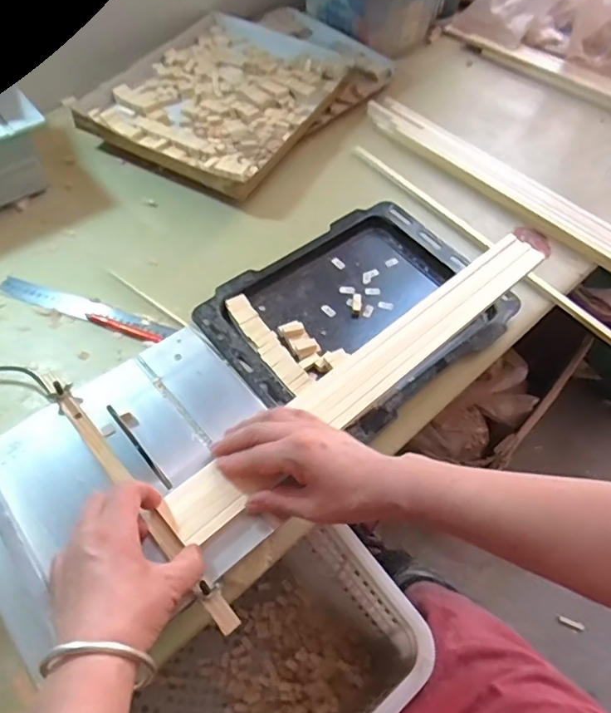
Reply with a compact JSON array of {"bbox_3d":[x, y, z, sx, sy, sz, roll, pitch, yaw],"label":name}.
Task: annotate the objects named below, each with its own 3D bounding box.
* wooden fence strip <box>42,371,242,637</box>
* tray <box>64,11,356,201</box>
[{"bbox_3d":[-0.148,0.115,0.456,0.016,0.022,0.278,-36,66,-23],"label":"wooden fence strip"},{"bbox_3d":[-0.143,-0.438,0.906,0.339,0.061,0.408,27,60,13],"label":"tray"}]

